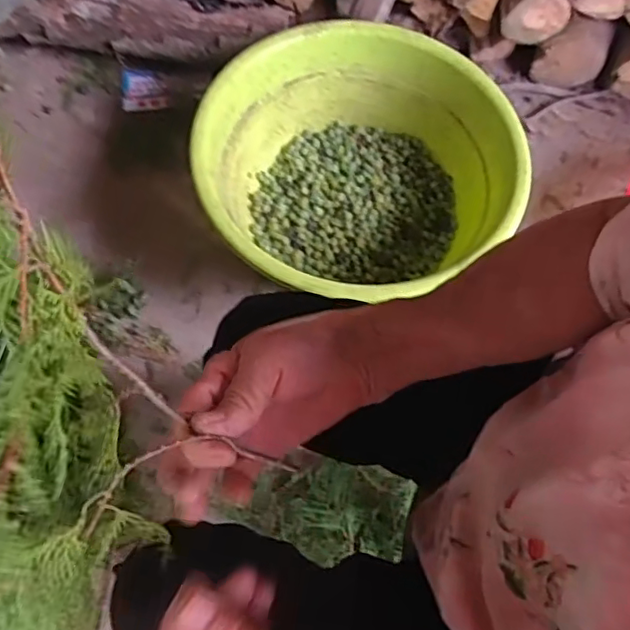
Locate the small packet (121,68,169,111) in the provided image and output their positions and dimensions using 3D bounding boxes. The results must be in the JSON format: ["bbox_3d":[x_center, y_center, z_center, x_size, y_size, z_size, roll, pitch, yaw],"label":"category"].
[{"bbox_3d":[-0.307,-0.408,1.079,0.084,0.027,0.073,-4,67,-4],"label":"small packet"}]

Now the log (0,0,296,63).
[{"bbox_3d":[-0.285,-0.496,1.004,0.478,0.093,0.092,9,66,2],"label":"log"}]

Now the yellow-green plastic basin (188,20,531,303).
[{"bbox_3d":[0.052,-0.202,0.890,0.423,0.201,0.408,1,66,-2],"label":"yellow-green plastic basin"}]

